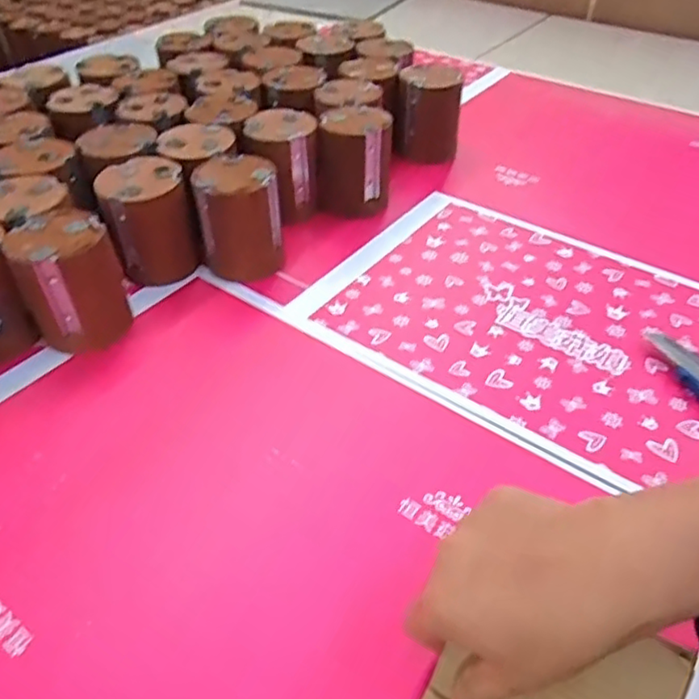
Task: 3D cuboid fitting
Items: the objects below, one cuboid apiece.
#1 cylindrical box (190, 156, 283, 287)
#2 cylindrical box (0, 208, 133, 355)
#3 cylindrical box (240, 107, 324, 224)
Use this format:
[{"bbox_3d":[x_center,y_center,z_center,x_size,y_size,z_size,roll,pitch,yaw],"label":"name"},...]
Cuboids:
[{"bbox_3d":[-0.108,-0.129,0.623,0.080,0.106,0.076,-7,43,-7],"label":"cylindrical box"},{"bbox_3d":[-0.246,-0.064,0.557,0.082,0.103,0.094,-17,45,-17],"label":"cylindrical box"},{"bbox_3d":[-0.075,-0.203,0.697,0.082,0.101,0.073,-15,44,-16],"label":"cylindrical box"}]

